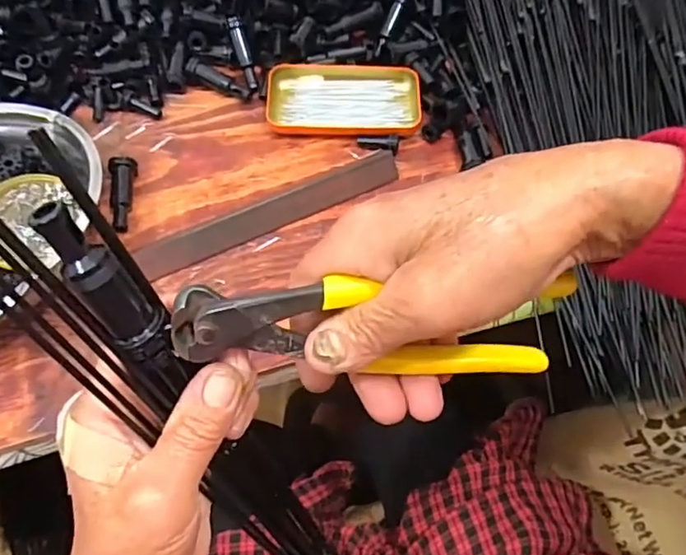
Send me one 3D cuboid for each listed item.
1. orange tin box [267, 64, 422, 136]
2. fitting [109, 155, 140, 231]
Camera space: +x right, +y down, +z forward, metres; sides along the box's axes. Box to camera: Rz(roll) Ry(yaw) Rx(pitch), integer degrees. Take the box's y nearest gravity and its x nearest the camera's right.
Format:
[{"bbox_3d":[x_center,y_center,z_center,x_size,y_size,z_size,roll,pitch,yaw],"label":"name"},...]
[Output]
[{"bbox_3d":[0.001,-0.169,0.552,0.141,0.018,0.072,3,63,0],"label":"orange tin box"},{"bbox_3d":[-0.191,-0.072,0.500,0.020,0.015,0.071,-6,63,-5],"label":"fitting"}]

